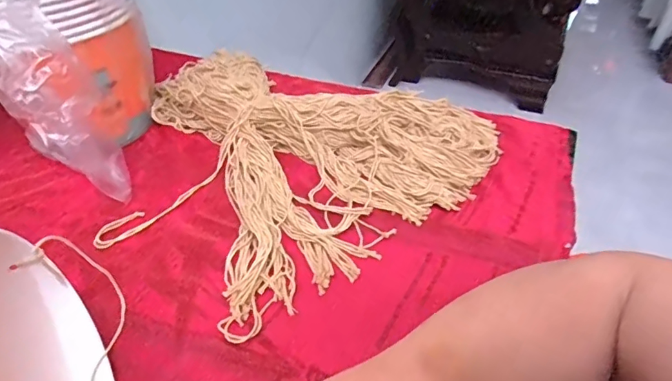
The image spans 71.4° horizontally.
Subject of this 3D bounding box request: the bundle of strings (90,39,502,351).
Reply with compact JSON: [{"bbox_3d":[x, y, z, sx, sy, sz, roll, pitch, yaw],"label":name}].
[{"bbox_3d":[-0.059,-0.045,0.478,0.371,0.045,0.333,24,48,27],"label":"bundle of strings"}]

